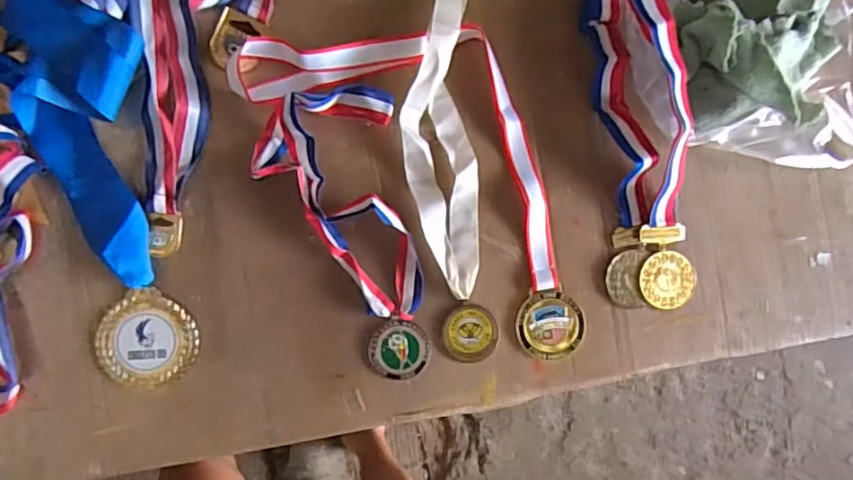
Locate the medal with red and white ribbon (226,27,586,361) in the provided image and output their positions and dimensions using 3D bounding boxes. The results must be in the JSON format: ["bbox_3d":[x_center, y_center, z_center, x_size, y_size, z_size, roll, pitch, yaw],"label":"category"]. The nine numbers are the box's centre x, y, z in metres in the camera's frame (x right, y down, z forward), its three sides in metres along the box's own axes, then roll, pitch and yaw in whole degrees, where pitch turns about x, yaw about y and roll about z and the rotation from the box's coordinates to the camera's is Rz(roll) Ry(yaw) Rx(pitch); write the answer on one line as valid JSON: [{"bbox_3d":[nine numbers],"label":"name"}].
[{"bbox_3d":[0.027,-0.073,0.499,0.361,0.017,0.166,42,85,-4],"label":"medal with red and white ribbon"}]

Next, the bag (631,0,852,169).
[{"bbox_3d":[0.284,-0.184,0.515,0.225,0.053,0.228,4,88,-6],"label":"bag"}]

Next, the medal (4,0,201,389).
[{"bbox_3d":[-0.245,-0.039,0.458,0.092,0.040,0.305,-12,90,-7],"label":"medal"}]

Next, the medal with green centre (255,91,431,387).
[{"bbox_3d":[-0.066,0.000,0.483,0.112,0.026,0.233,-10,90,-7],"label":"medal with green centre"}]

